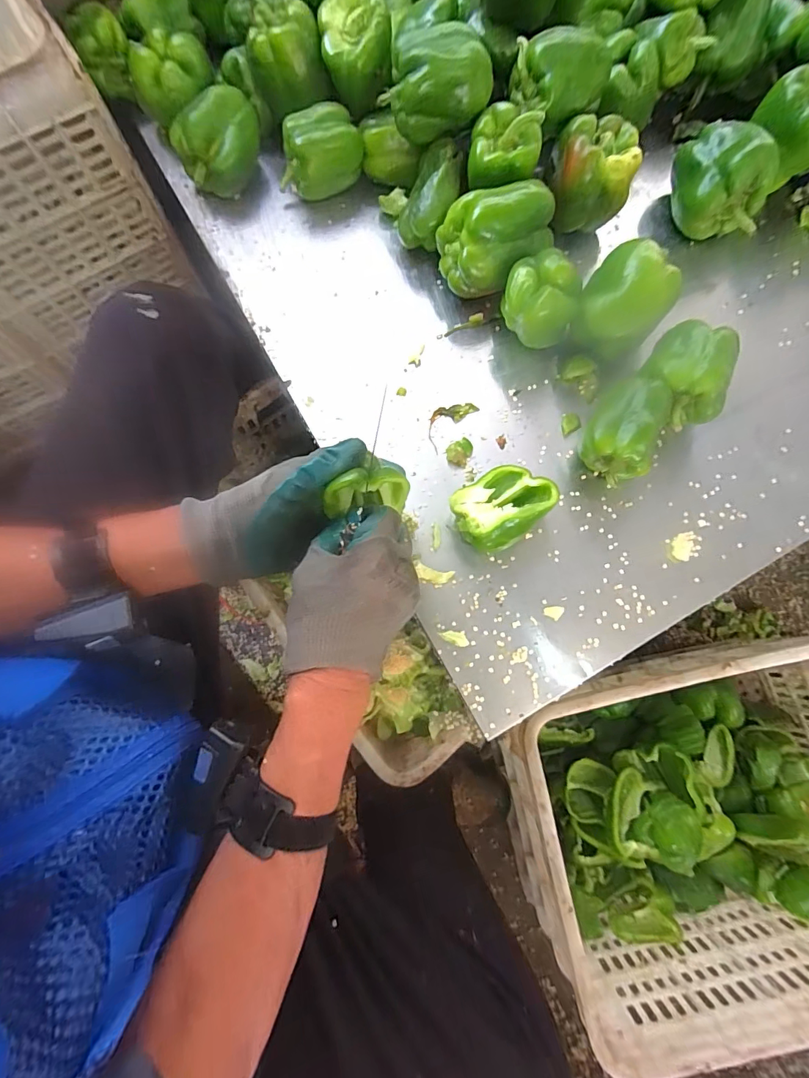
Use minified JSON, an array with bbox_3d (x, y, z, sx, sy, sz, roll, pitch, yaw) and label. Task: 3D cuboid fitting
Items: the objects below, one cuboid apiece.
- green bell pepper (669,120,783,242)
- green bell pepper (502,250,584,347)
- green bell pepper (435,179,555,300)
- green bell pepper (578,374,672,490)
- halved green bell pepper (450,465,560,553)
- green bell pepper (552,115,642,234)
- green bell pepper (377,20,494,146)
[{"bbox_3d":[0.373,-0.421,0.518,0.107,0.089,0.090,17,77,4],"label":"green bell pepper"},{"bbox_3d":[0.144,-0.255,0.477,0.072,0.082,0.058,11,77,2],"label":"green bell pepper"},{"bbox_3d":[0.106,-0.326,0.492,0.120,0.089,0.071,-18,77,-5],"label":"green bell pepper"},{"bbox_3d":[0.222,-0.110,0.450,0.072,0.068,0.093,21,77,4],"label":"green bell pepper"},{"bbox_3d":[0.099,-0.033,0.440,0.104,0.051,0.070,-34,79,-8],"label":"halved green bell pepper"},{"bbox_3d":[0.213,-0.415,0.500,0.085,0.072,0.075,-8,76,-1],"label":"green bell pepper"},{"bbox_3d":[0.032,-0.479,0.466,0.111,0.068,0.063,-6,76,-1],"label":"green bell pepper"}]

